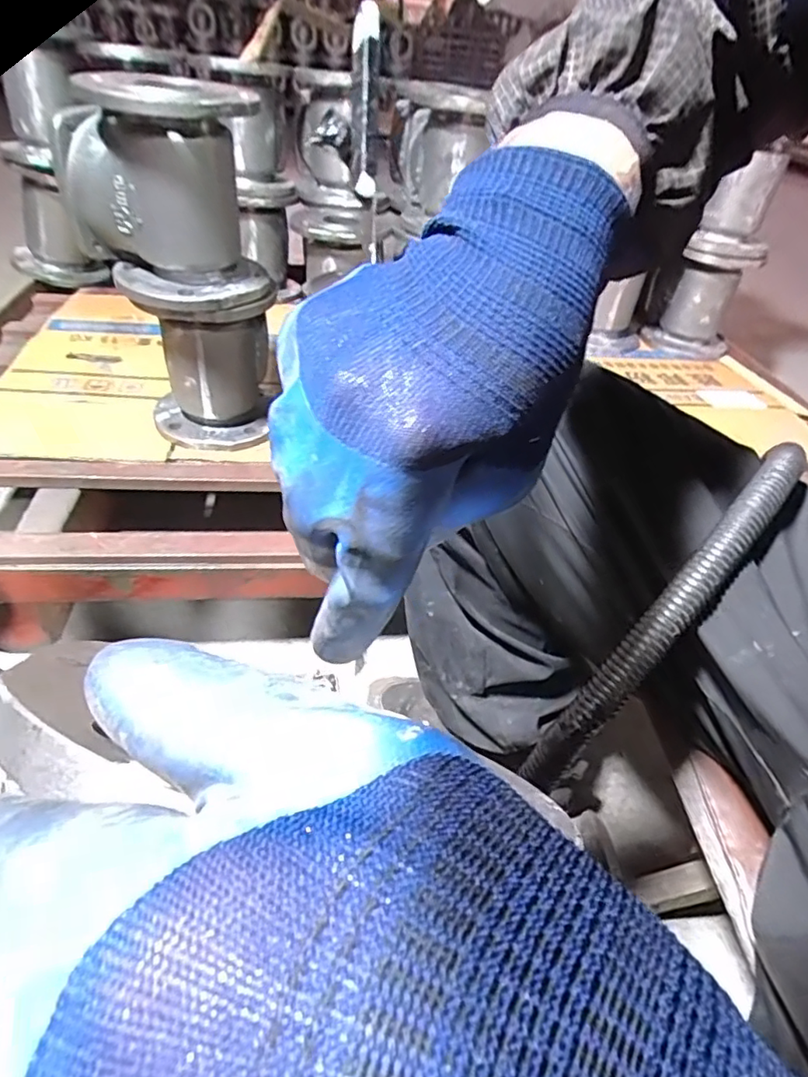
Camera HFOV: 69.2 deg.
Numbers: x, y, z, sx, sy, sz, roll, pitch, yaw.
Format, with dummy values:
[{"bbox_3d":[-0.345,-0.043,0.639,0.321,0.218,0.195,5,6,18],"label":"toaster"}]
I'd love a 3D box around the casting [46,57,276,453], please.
[{"bbox_3d":[-0.265,-0.307,0.717,0.202,0.394,0.209,-11,43,-20],"label":"casting"}]

